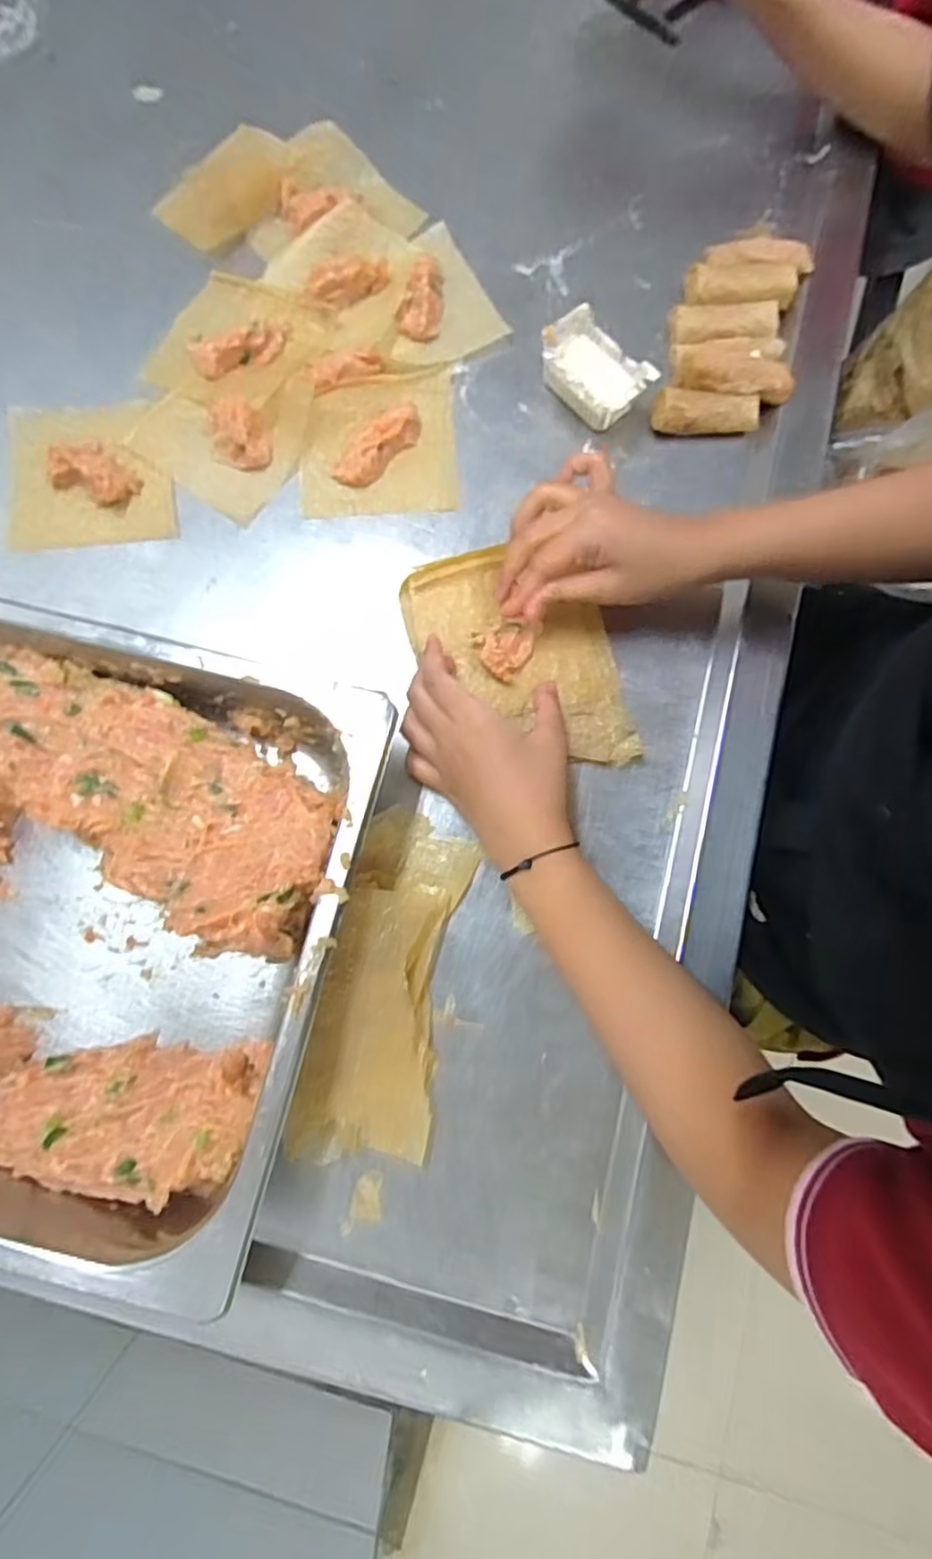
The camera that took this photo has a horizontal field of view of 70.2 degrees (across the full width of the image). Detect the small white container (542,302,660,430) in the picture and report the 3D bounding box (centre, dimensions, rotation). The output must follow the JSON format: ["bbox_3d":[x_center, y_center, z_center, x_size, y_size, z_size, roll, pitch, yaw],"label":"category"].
[{"bbox_3d":[0.091,-0.295,0.485,0.054,0.039,0.085,-41,82,-8],"label":"small white container"}]

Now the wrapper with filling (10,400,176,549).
[{"bbox_3d":[-0.273,-0.227,0.476,0.114,0.016,0.117,-9,79,-3],"label":"wrapper with filling"}]

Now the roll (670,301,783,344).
[{"bbox_3d":[0.195,-0.344,0.506,0.078,0.025,0.036,4,79,0],"label":"roll"}]

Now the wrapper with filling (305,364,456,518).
[{"bbox_3d":[-0.065,-0.252,0.487,0.112,0.016,0.113,-3,79,-2],"label":"wrapper with filling"}]

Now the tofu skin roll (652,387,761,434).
[{"bbox_3d":[0.176,-0.271,0.492,0.076,0.024,0.026,1,79,-1],"label":"tofu skin roll"}]

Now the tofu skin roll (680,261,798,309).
[{"bbox_3d":[0.211,-0.375,0.512,0.085,0.023,0.035,1,79,-1],"label":"tofu skin roll"}]

